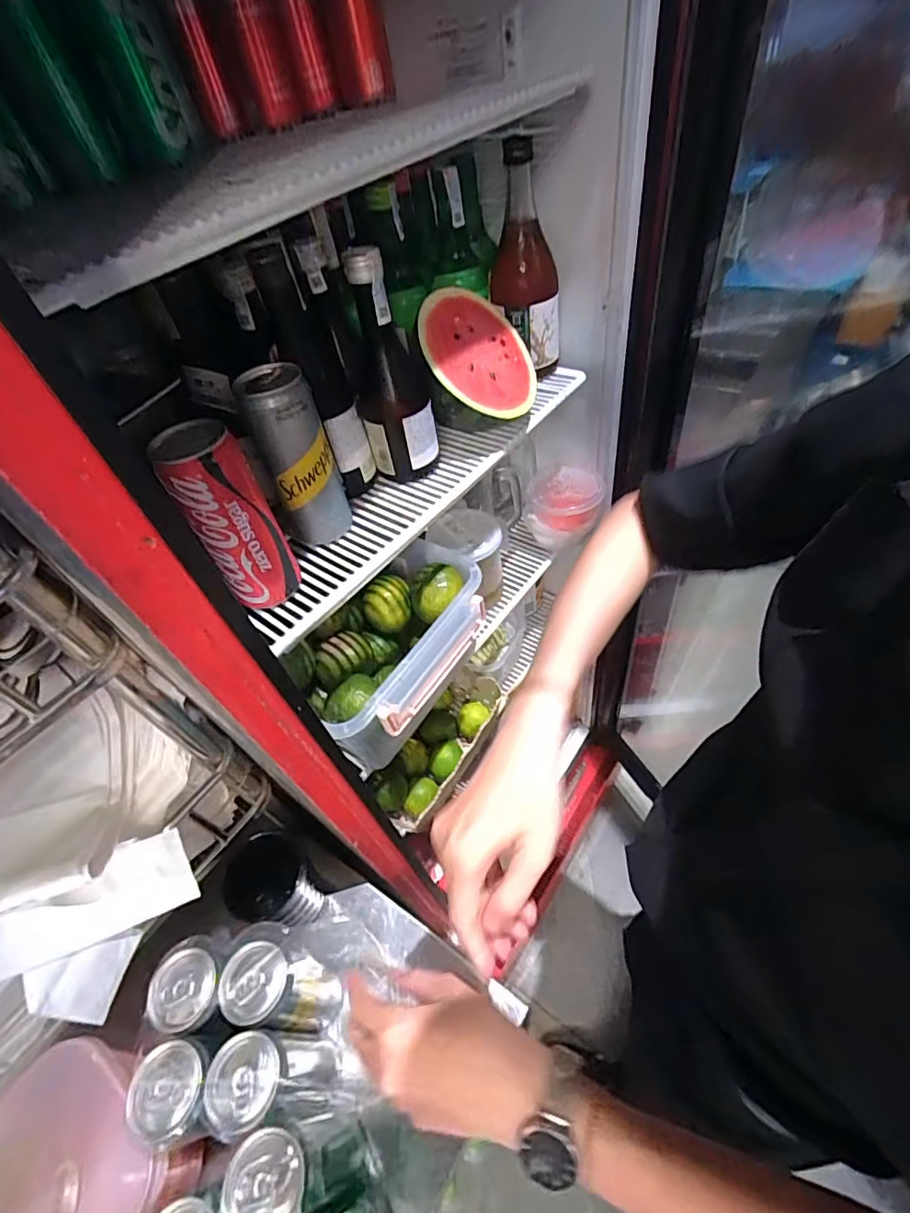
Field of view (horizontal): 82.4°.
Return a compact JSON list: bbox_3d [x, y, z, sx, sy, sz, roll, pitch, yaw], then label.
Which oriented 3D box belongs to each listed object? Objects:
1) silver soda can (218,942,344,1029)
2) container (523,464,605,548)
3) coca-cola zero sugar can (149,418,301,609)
[{"bbox_3d":[-0.149,0.336,0.455,0.056,0.141,0.052,-6,48,6],"label":"silver soda can"},{"bbox_3d":[0.160,-0.149,0.759,0.110,0.075,0.101,7,50,18],"label":"container"},{"bbox_3d":[-0.167,-0.066,0.398,0.055,0.143,0.051,-23,48,-9],"label":"coca-cola zero sugar can"}]

